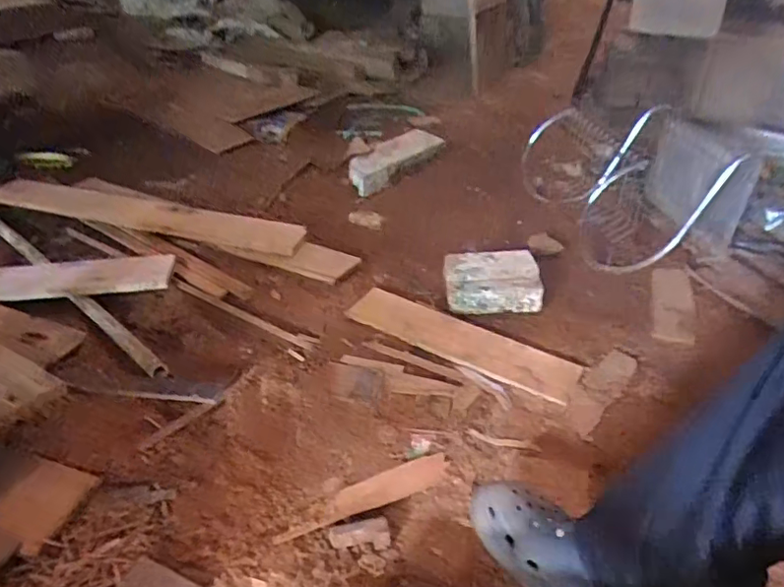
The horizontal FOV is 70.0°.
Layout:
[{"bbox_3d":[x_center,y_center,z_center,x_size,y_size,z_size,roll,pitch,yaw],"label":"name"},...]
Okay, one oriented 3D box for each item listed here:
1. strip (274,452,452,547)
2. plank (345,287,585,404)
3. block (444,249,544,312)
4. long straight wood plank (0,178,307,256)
[{"bbox_3d":[-0.032,0.259,0.721,0.239,0.009,0.048,-17,40,-23],"label":"strip"},{"bbox_3d":[0.113,0.075,0.967,0.409,0.008,0.109,19,40,22],"label":"plank"},{"bbox_3d":[0.185,-0.023,1.052,0.173,0.065,0.114,-1,37,-4],"label":"block"},{"bbox_3d":[-0.569,-0.187,1.260,0.794,0.030,0.119,11,38,12],"label":"long straight wood plank"}]

